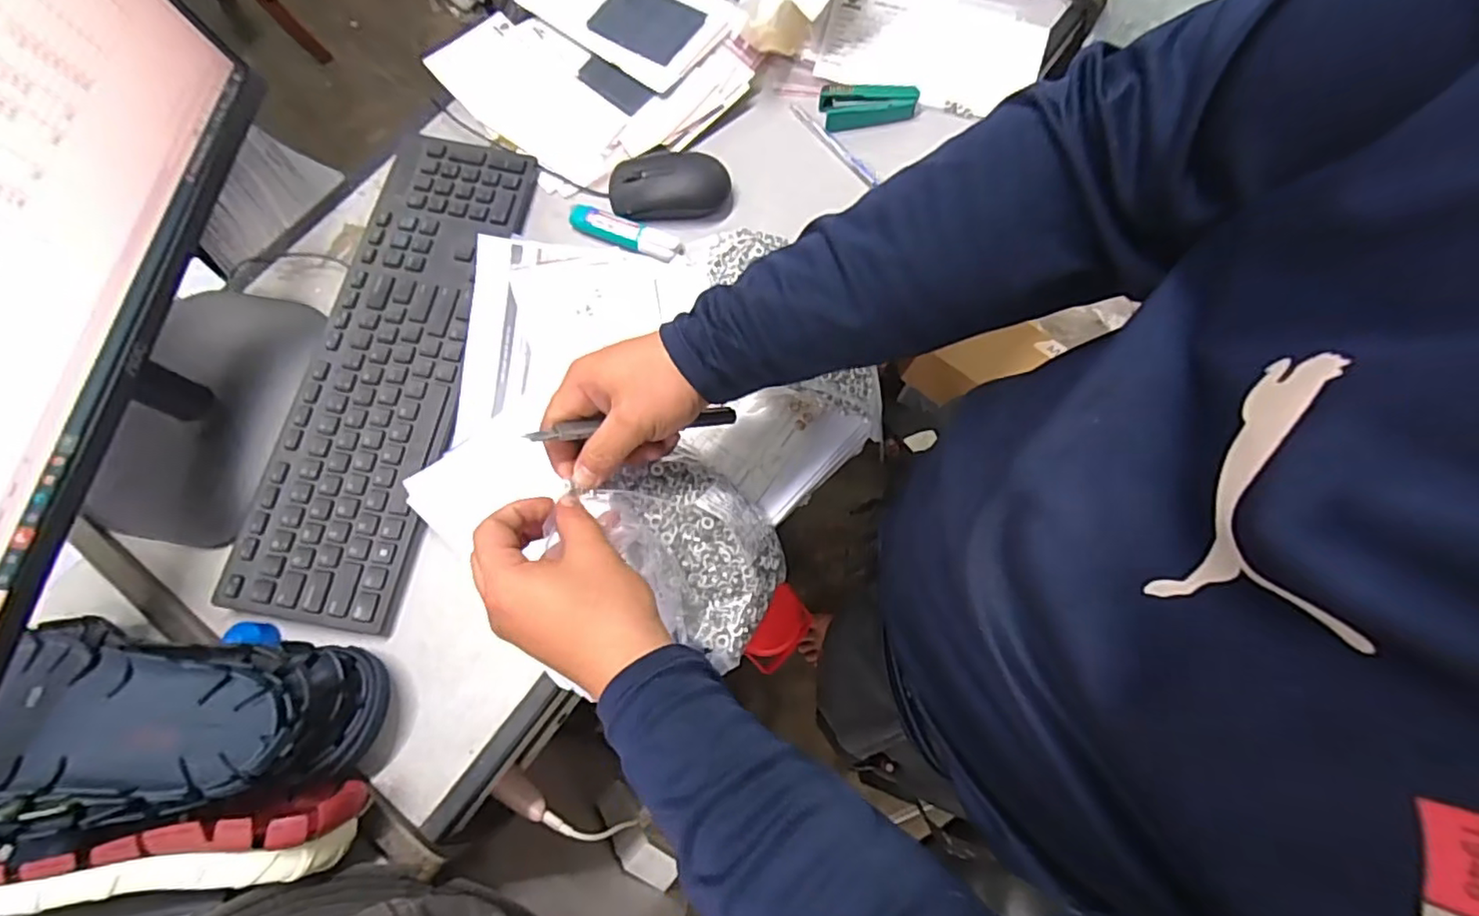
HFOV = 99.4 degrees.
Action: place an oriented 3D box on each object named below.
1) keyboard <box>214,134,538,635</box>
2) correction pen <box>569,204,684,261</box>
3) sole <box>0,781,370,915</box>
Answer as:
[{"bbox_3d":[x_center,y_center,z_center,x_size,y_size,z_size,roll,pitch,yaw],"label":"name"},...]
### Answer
[{"bbox_3d":[-0.289,-0.084,0.529,0.127,0.018,0.431,11,74,2],"label":"keyboard"},{"bbox_3d":[-0.104,-0.206,0.572,0.111,0.014,0.025,20,74,5],"label":"correction pen"},{"bbox_3d":[-0.356,0.247,0.390,0.226,0.078,0.049,-9,74,-4],"label":"sole"}]

